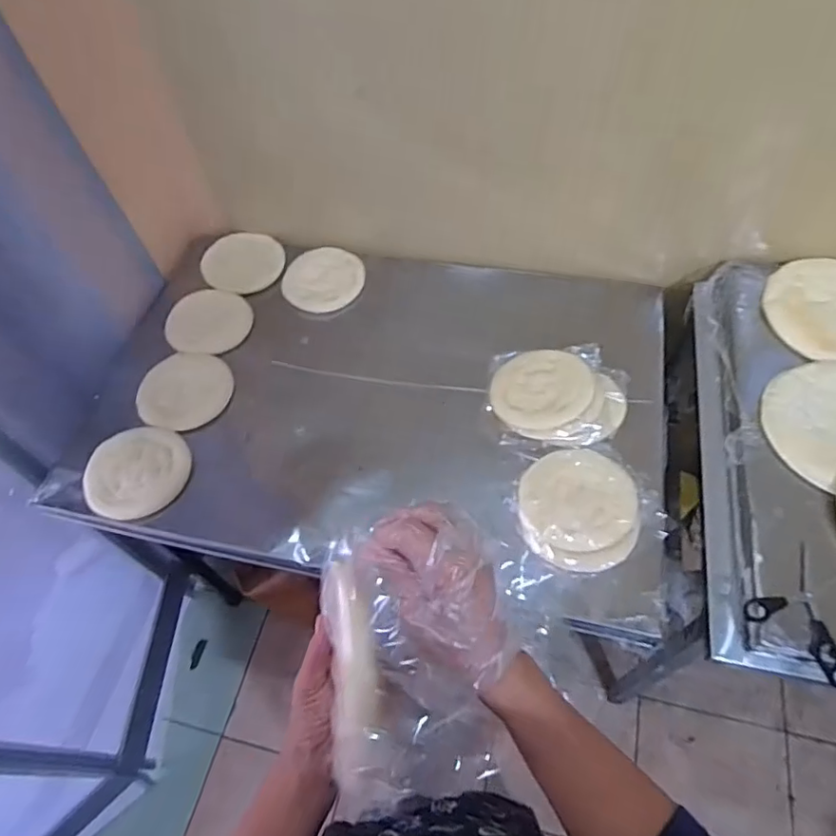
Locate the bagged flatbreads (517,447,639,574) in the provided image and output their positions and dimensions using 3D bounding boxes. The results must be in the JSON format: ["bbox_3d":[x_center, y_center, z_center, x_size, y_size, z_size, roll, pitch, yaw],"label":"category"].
[{"bbox_3d":[0.213,0.118,0.763,0.146,0.034,0.165,-7,57,1],"label":"bagged flatbreads"}]

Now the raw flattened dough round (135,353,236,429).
[{"bbox_3d":[-0.391,-0.047,0.965,0.140,0.015,0.153,3,66,-6],"label":"raw flattened dough round"}]

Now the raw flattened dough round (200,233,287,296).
[{"bbox_3d":[-0.342,-0.298,1.107,0.156,0.021,0.156,-2,58,4],"label":"raw flattened dough round"}]

